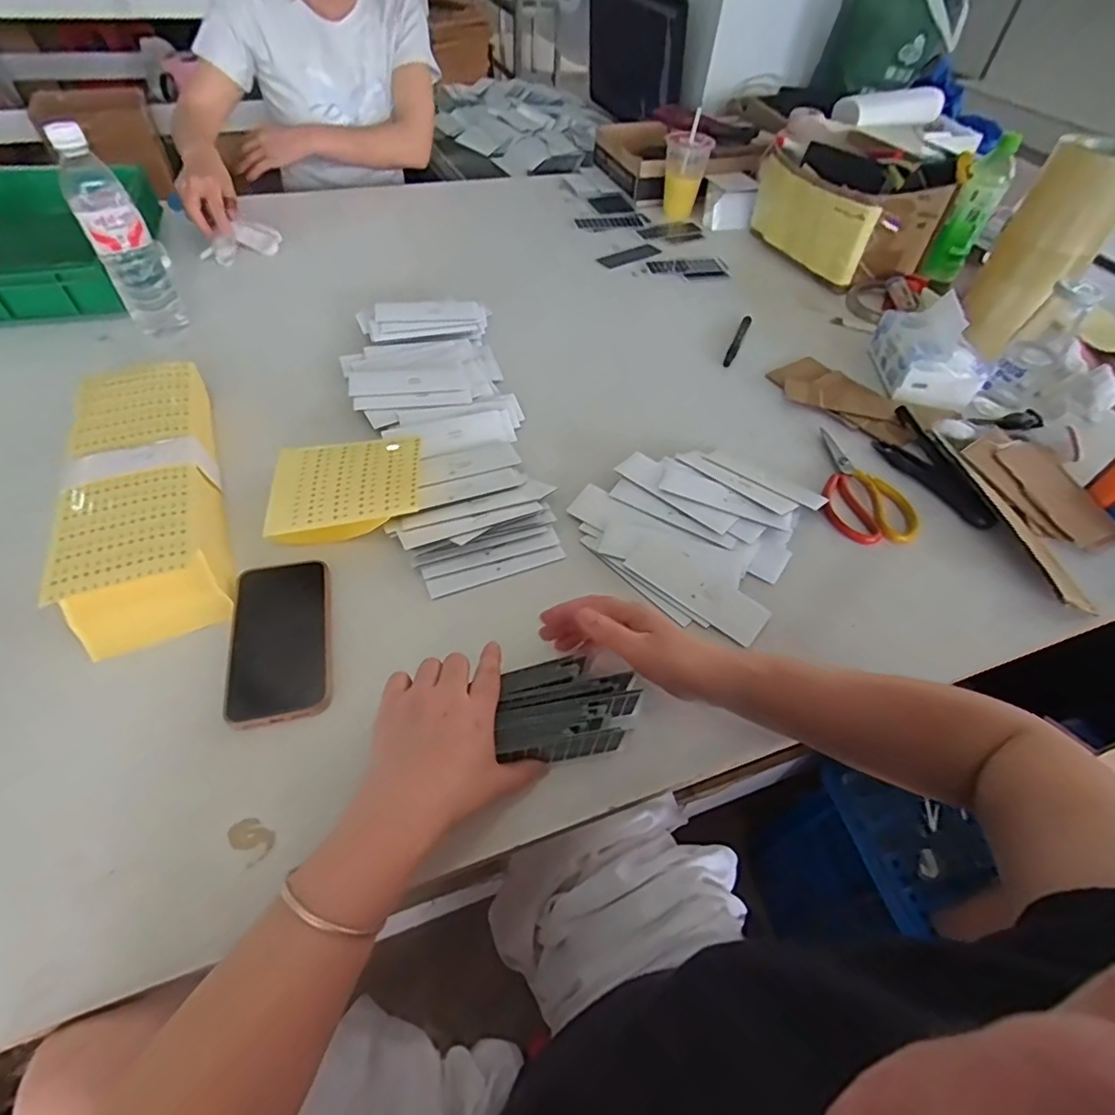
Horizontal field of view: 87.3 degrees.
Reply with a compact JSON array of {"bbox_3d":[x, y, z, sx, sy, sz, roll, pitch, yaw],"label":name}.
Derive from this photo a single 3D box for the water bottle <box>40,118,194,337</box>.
[{"bbox_3d":[-0.522,-0.377,0.702,0.063,0.222,0.058,-30,59,-26],"label":"water bottle"}]

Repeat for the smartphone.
[{"bbox_3d":[-0.236,0.070,0.499,0.080,0.010,0.155,-9,53,-12],"label":"smartphone"}]

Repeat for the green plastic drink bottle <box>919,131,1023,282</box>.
[{"bbox_3d":[0.673,-0.559,0.953,0.059,0.198,0.078,29,55,17],"label":"green plastic drink bottle"}]

